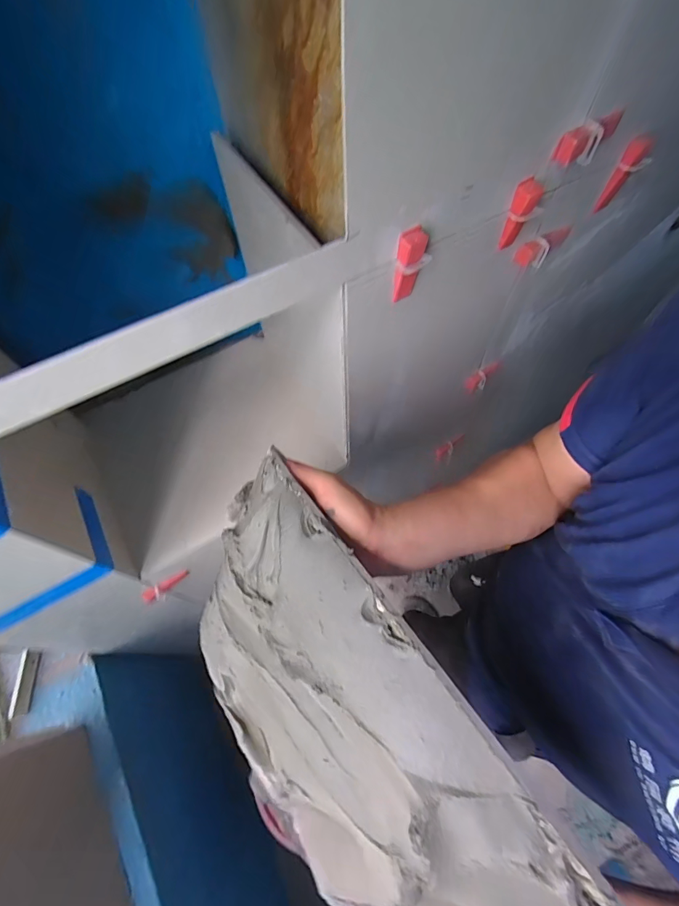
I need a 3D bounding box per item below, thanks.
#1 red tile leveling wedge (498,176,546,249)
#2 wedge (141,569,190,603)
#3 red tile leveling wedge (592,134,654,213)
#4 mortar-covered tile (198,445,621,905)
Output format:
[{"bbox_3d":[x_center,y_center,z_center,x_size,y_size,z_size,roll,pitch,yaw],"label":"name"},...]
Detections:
[{"bbox_3d":[0.176,-0.231,0.401,0.022,0.061,0.027,22,65,14],"label":"red tile leveling wedge"},{"bbox_3d":[-0.280,0.215,0.672,0.012,0.029,0.080,41,42,22],"label":"wedge"},{"bbox_3d":[0.304,-0.297,0.443,0.022,0.072,0.021,29,67,17],"label":"red tile leveling wedge"},{"bbox_3d":[-0.028,0.224,0.348,0.055,0.284,0.353,-9,52,-49],"label":"mortar-covered tile"}]

